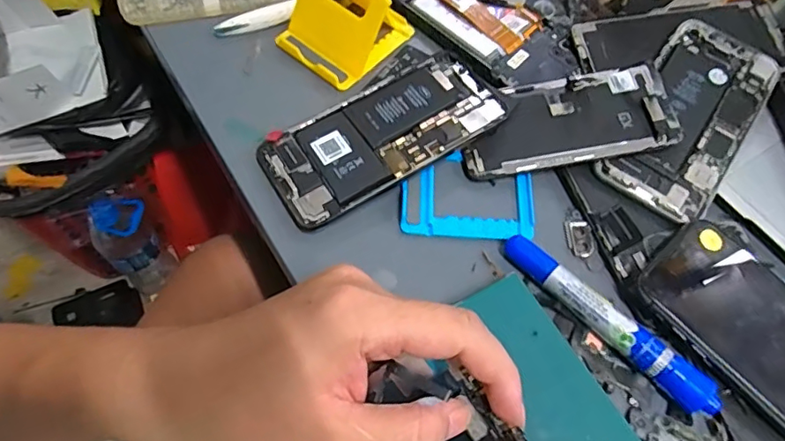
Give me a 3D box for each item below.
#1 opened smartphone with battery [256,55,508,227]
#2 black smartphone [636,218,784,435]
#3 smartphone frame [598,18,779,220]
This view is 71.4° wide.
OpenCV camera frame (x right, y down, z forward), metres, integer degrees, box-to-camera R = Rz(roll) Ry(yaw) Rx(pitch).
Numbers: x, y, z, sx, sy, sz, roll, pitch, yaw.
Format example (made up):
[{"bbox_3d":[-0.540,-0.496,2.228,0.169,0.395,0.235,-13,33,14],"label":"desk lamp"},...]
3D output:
[{"bbox_3d":[-0.007,-0.056,0.357,0.153,0.009,0.073,-29,68,-13],"label":"opened smartphone with battery"},{"bbox_3d":[0.212,0.068,0.303,0.076,0.013,0.147,-40,71,-17],"label":"black smartphone"},{"bbox_3d":[0.201,-0.071,0.369,0.072,0.013,0.151,33,69,14],"label":"smartphone frame"}]

